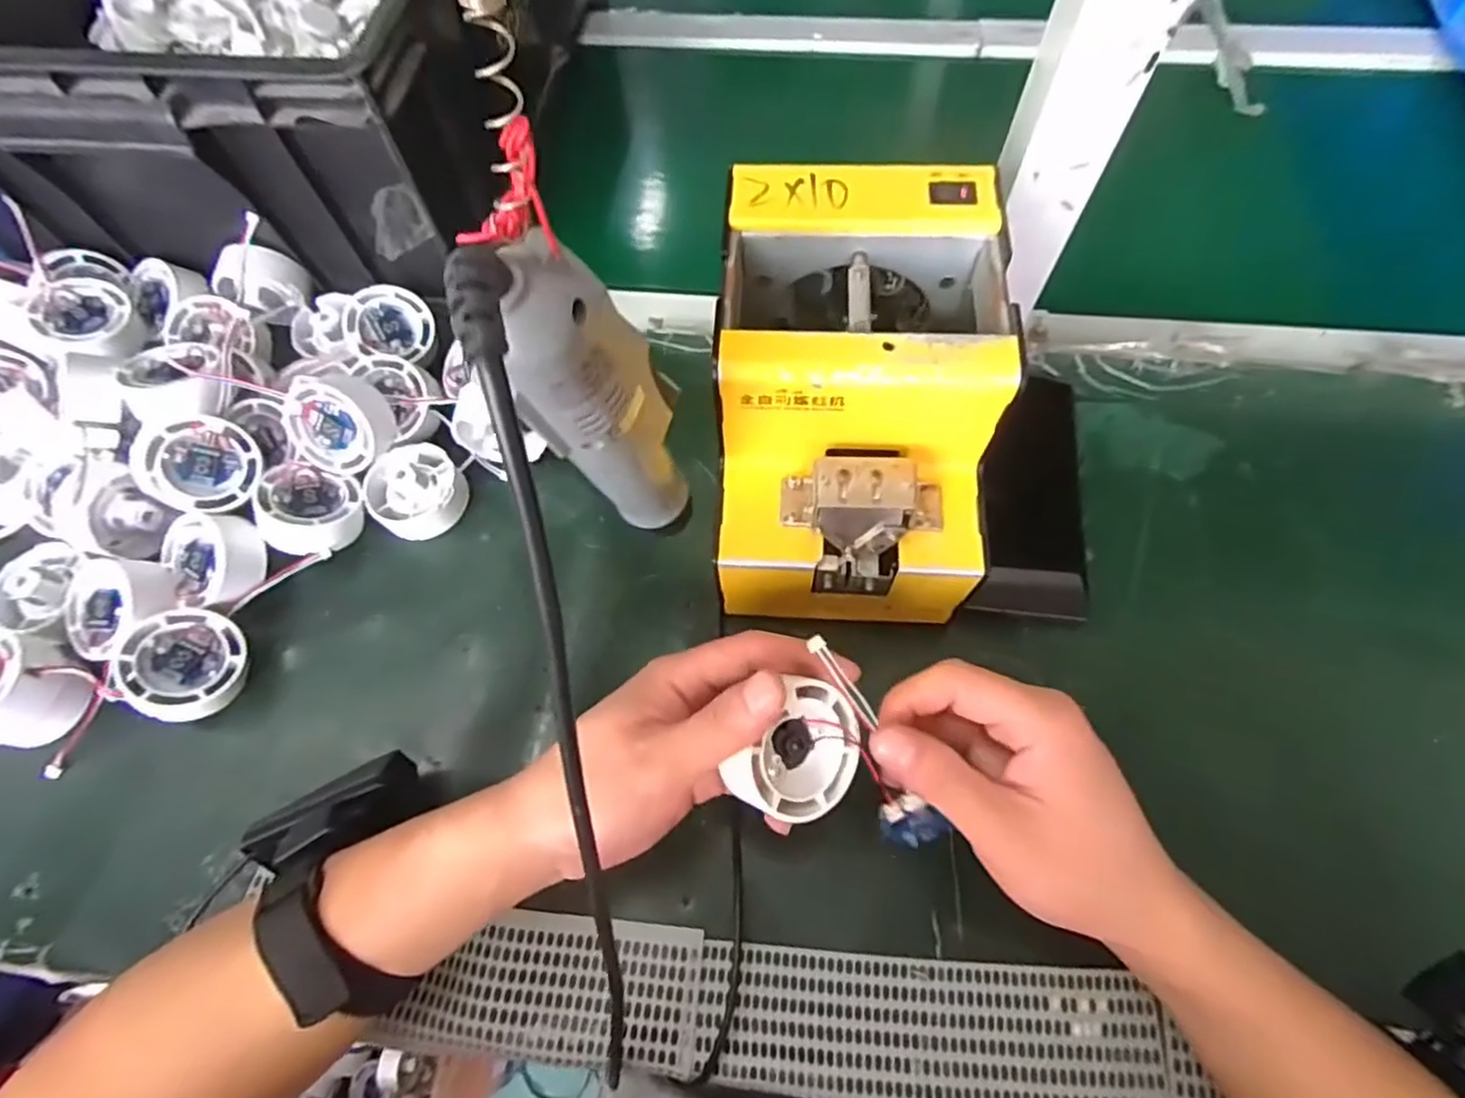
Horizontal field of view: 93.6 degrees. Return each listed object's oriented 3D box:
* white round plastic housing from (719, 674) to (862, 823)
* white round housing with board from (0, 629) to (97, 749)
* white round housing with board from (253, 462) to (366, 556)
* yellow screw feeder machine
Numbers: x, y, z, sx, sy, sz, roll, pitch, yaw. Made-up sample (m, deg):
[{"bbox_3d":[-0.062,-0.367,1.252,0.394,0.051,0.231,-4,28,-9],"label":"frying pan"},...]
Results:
[{"bbox_3d":[0.024,0.081,0.278,0.046,0.025,0.054,46,69,-20],"label":"white round plastic housing"},{"bbox_3d":[-0.375,0.073,0.355,0.054,0.042,0.054,-1,65,2],"label":"white round housing with board"},{"bbox_3d":[-0.244,-0.021,0.399,0.053,0.024,0.053,12,51,-14],"label":"white round housing with board"},{"bbox_3d":[0.059,-0.066,0.350,0.120,0.146,0.177,3,66,3],"label":"yellow screw feeder machine"}]

